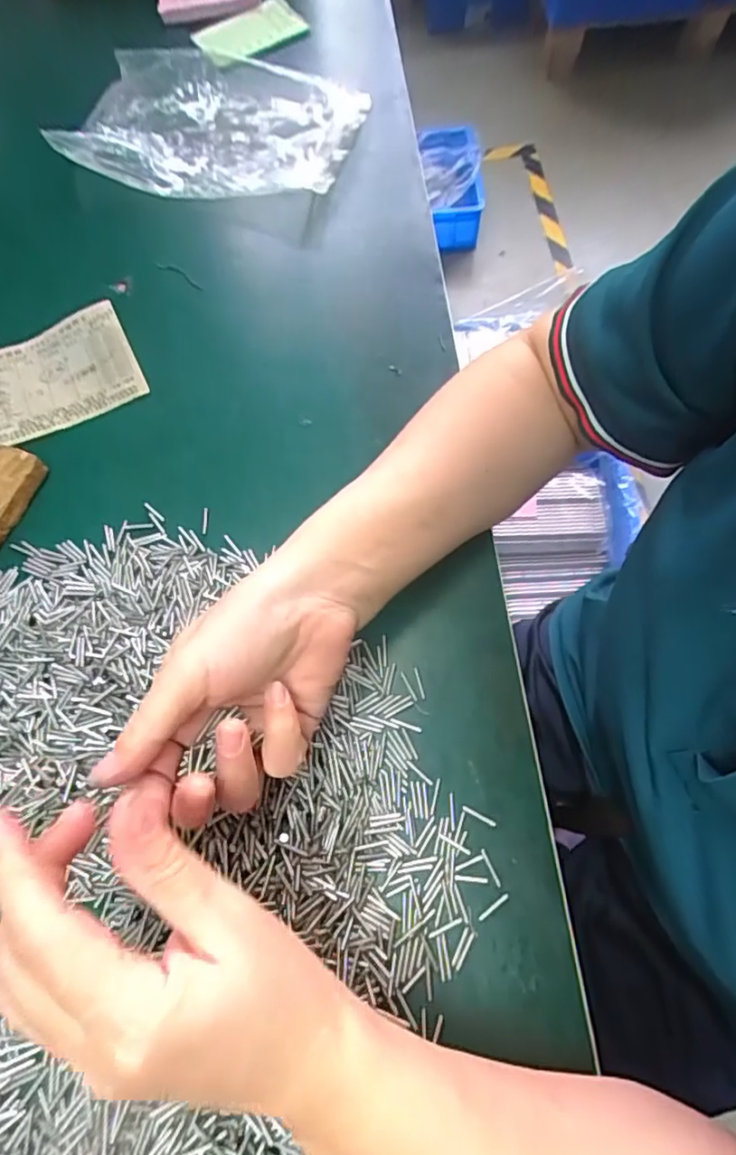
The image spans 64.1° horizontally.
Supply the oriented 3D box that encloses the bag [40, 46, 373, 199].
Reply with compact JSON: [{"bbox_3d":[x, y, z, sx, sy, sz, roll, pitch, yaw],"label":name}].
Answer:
[{"bbox_3d":[-0.128,-0.371,0.487,0.210,0.050,0.143,21,69,10],"label":"bag"}]

